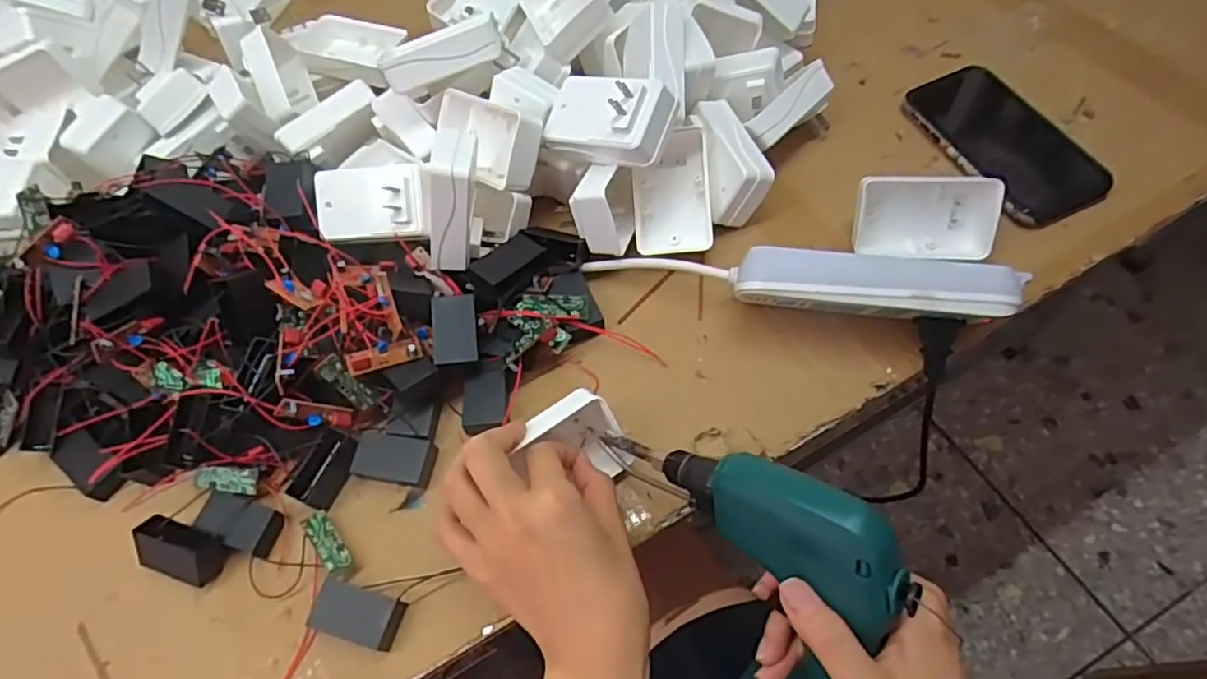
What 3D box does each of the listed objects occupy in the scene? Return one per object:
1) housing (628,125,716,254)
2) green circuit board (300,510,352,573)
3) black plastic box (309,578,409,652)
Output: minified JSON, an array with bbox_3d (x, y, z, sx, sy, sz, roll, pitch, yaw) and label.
[{"bbox_3d":[0.051,-0.110,0.483,0.056,0.018,0.090,-4,84,20],"label":"housing"},{"bbox_3d":[-0.174,0.127,0.405,0.016,0.004,0.041,-27,60,-31],"label":"green circuit board"},{"bbox_3d":[-0.145,0.162,0.379,0.047,0.017,0.028,12,63,12],"label":"black plastic box"}]

